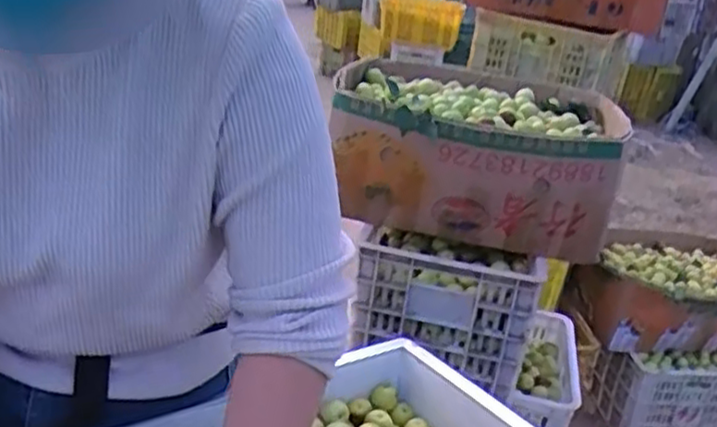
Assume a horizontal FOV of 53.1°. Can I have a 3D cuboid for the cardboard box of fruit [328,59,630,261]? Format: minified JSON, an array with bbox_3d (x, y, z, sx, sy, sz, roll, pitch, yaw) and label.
[{"bbox_3d":[0.214,-0.102,1.272,0.448,0.213,0.399,12,23,11],"label":"cardboard box of fruit"}]

